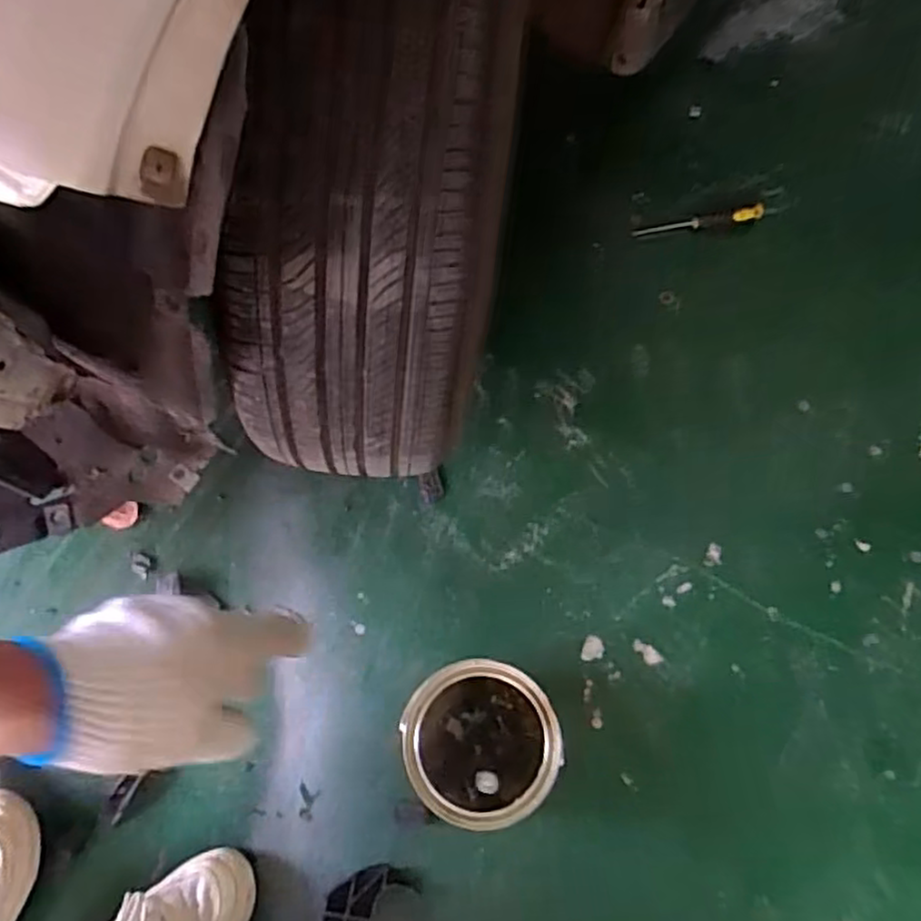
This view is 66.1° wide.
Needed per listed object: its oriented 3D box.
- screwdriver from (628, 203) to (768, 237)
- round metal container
[{"bbox_3d":[0.379,-0.382,1.129,0.204,0.026,0.023,-7,69,0],"label":"screwdriver"},{"bbox_3d":[0.024,0.318,0.804,0.156,0.165,0.156,-1,69,2],"label":"round metal container"}]

